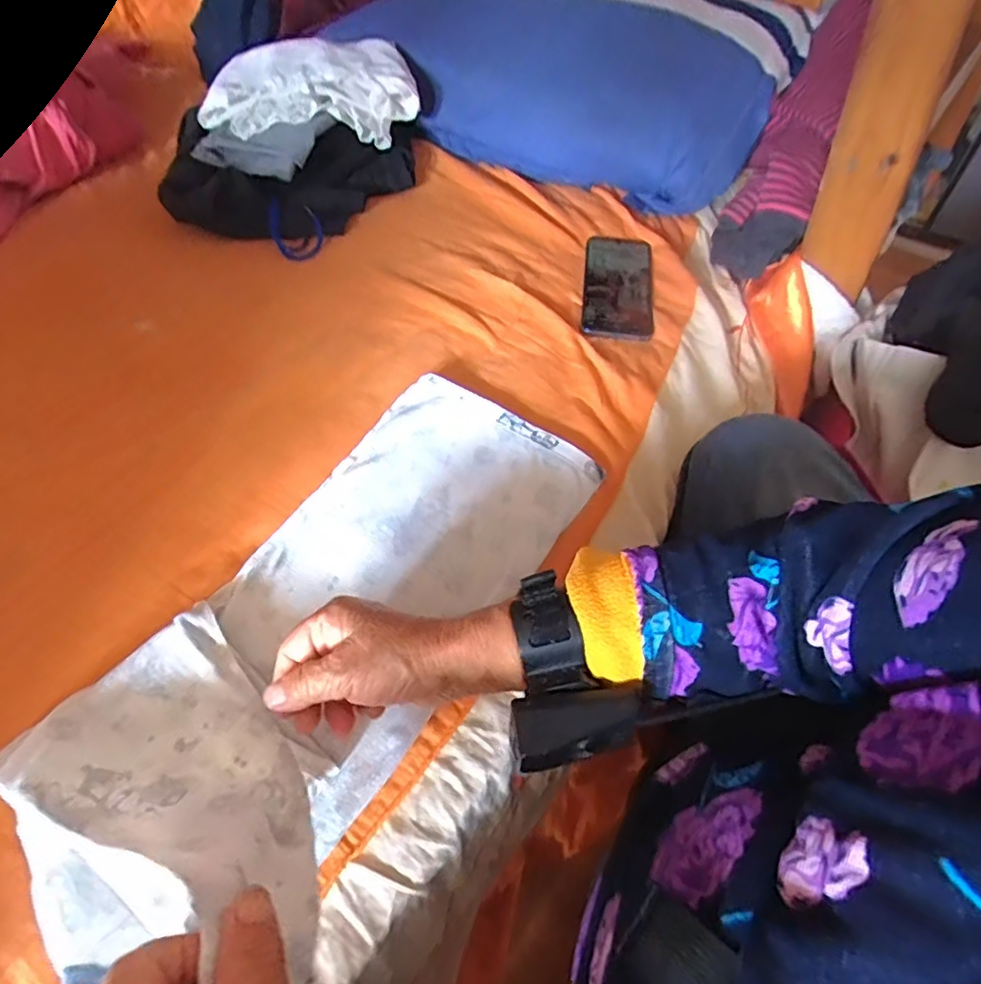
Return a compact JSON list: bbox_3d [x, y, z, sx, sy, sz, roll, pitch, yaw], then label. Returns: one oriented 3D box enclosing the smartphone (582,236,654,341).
[{"bbox_3d":[0.145,-0.234,0.670,0.076,0.012,0.172,7,59,1],"label":"smartphone"}]

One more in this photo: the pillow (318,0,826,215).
[{"bbox_3d":[0.063,-0.599,0.833,0.639,0.163,0.254,25,57,16],"label":"pillow"}]

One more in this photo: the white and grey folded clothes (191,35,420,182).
[{"bbox_3d":[-0.247,-0.506,0.770,0.266,0.075,0.197,-33,61,-22],"label":"white and grey folded clothes"}]

